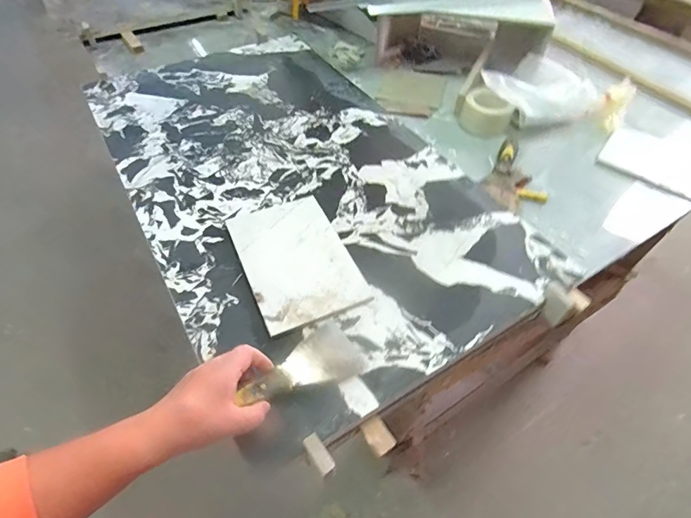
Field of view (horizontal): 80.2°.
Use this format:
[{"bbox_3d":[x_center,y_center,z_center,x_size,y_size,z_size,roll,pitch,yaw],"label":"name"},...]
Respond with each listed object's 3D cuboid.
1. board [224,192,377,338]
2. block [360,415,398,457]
[{"bbox_3d":[-0.077,-0.005,0.620,0.153,0.009,0.233,-18,55,-19],"label":"board"},{"bbox_3d":[0.039,0.210,0.490,0.030,0.010,0.041,-26,57,-23],"label":"block"}]

